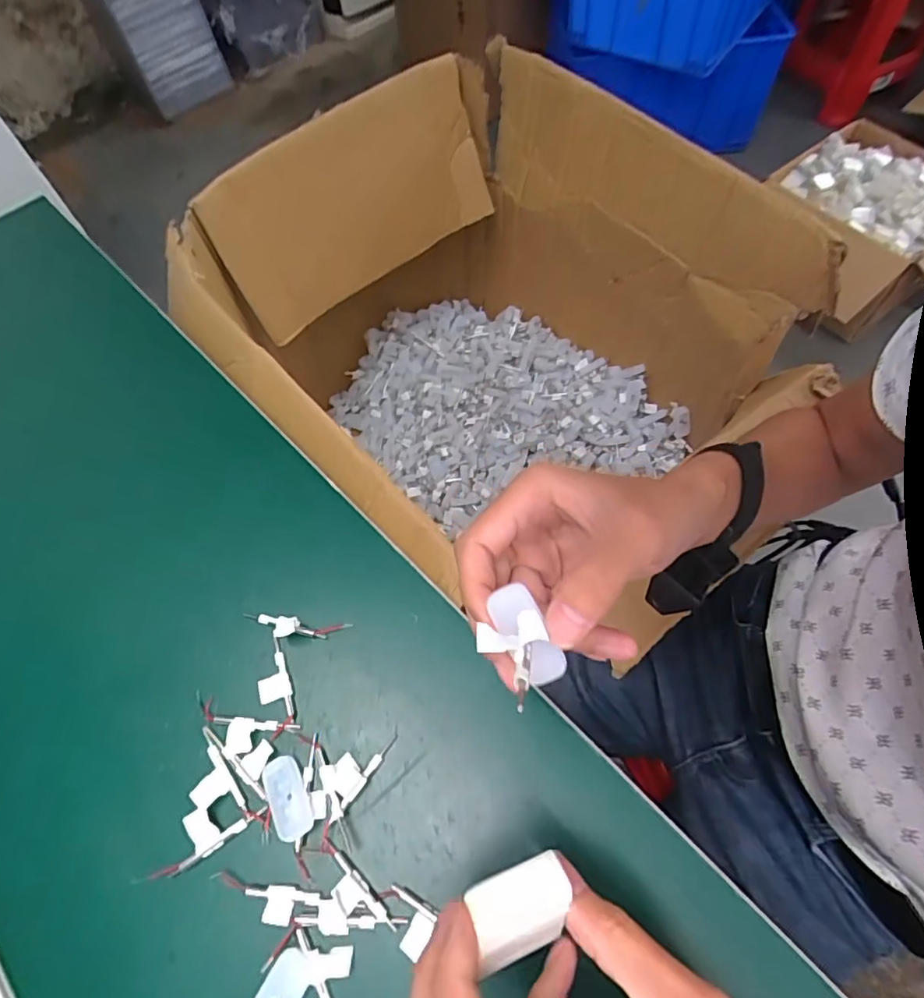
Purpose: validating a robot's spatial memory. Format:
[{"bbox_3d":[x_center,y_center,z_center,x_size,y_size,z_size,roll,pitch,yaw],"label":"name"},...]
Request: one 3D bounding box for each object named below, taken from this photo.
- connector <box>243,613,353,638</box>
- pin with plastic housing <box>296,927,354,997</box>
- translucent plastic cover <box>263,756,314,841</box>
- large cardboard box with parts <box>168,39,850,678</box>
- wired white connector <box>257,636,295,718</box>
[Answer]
[{"bbox_3d":[-0.109,0.082,0.357,0.070,0.013,0.015,4,63,6],"label":"connector"},{"bbox_3d":[-0.061,0.237,0.274,0.021,0.004,0.056,-29,65,-11],"label":"pin with plastic housing"},{"bbox_3d":[-0.098,0.166,0.310,0.020,0.009,0.044,-26,64,-9],"label":"translucent plastic cover"},{"bbox_3d":[0.009,-0.151,0.669,0.457,0.419,0.509,-40,67,-16],"label":"large cardboard box with parts"},{"bbox_3d":[-0.117,0.113,0.345,0.019,0.005,0.047,-20,64,-7],"label":"wired white connector"}]

